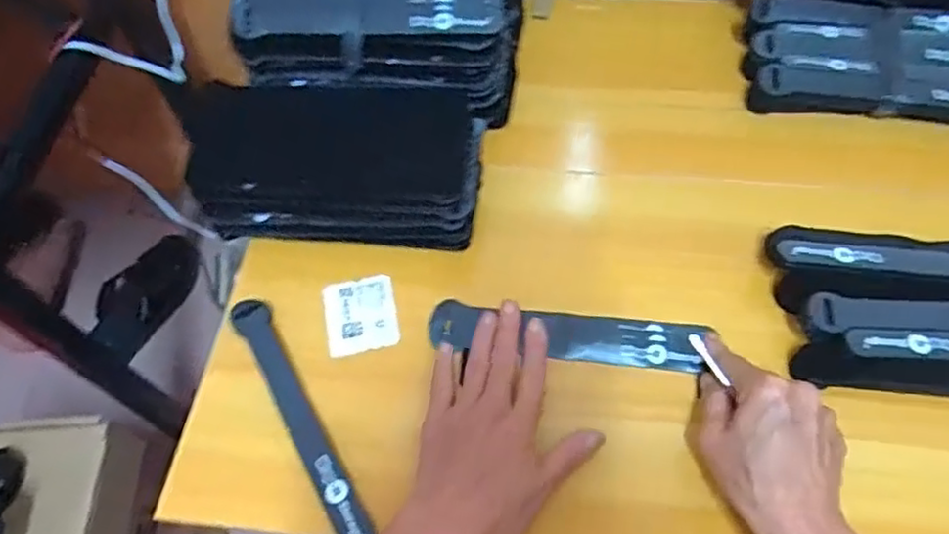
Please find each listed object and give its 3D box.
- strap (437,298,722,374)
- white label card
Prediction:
[{"bbox_3d":[0.062,0.047,0.465,0.185,0.006,0.038,6,58,8],"label":"strap"},{"bbox_3d":[-0.083,0.035,0.487,0.051,0.004,0.059,-11,60,-5],"label":"white label card"}]

